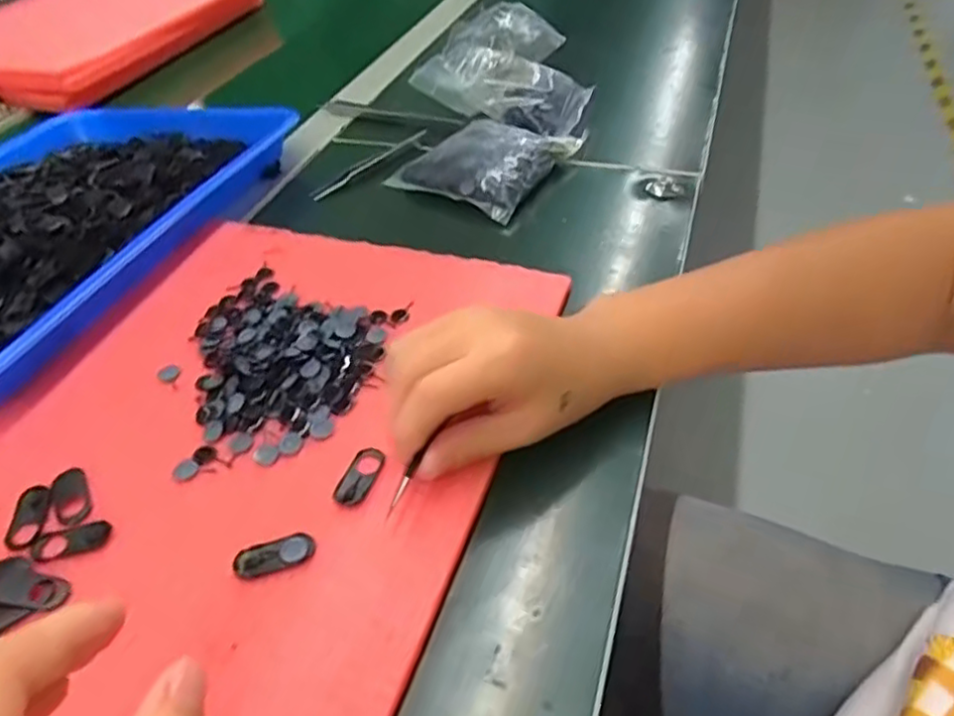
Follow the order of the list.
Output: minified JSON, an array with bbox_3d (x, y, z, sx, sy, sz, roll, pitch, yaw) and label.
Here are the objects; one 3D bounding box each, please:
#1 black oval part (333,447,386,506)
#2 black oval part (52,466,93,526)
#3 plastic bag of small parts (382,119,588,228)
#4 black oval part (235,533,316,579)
[{"bbox_3d":[-0.051,0.050,0.292,0.014,0.004,0.030,11,46,15],"label":"black oval part"},{"bbox_3d":[-0.178,0.060,0.295,0.015,0.004,0.030,-25,48,-20],"label":"black oval part"},{"bbox_3d":[0.010,-0.151,0.489,0.098,0.018,0.111,24,51,26],"label":"plastic bag of small parts"},{"bbox_3d":[-0.081,0.078,0.266,0.031,0.004,0.014,-15,45,-11],"label":"black oval part"}]

